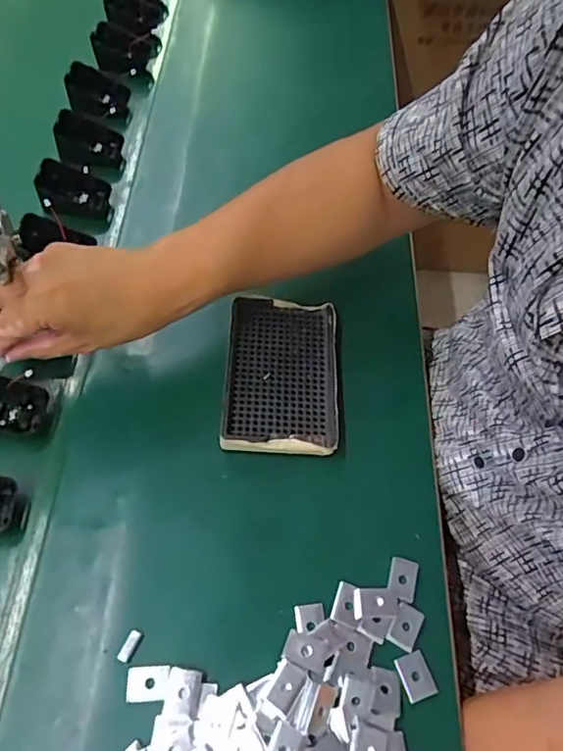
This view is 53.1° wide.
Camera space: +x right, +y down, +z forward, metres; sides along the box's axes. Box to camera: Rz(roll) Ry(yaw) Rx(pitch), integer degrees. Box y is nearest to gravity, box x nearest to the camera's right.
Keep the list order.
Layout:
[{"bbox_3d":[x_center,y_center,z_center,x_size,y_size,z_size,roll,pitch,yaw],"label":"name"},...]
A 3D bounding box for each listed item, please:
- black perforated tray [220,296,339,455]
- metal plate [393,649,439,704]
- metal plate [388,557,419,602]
[{"bbox_3d":[0.000,-0.004,0.484,0.095,0.014,0.146,3,58,-1],"label":"black perforated tray"},{"bbox_3d":[0.092,0.205,0.385,0.021,0.004,0.028,-16,61,-12],"label":"metal plate"},{"bbox_3d":[0.090,0.150,0.416,0.020,0.004,0.029,16,59,6],"label":"metal plate"}]

